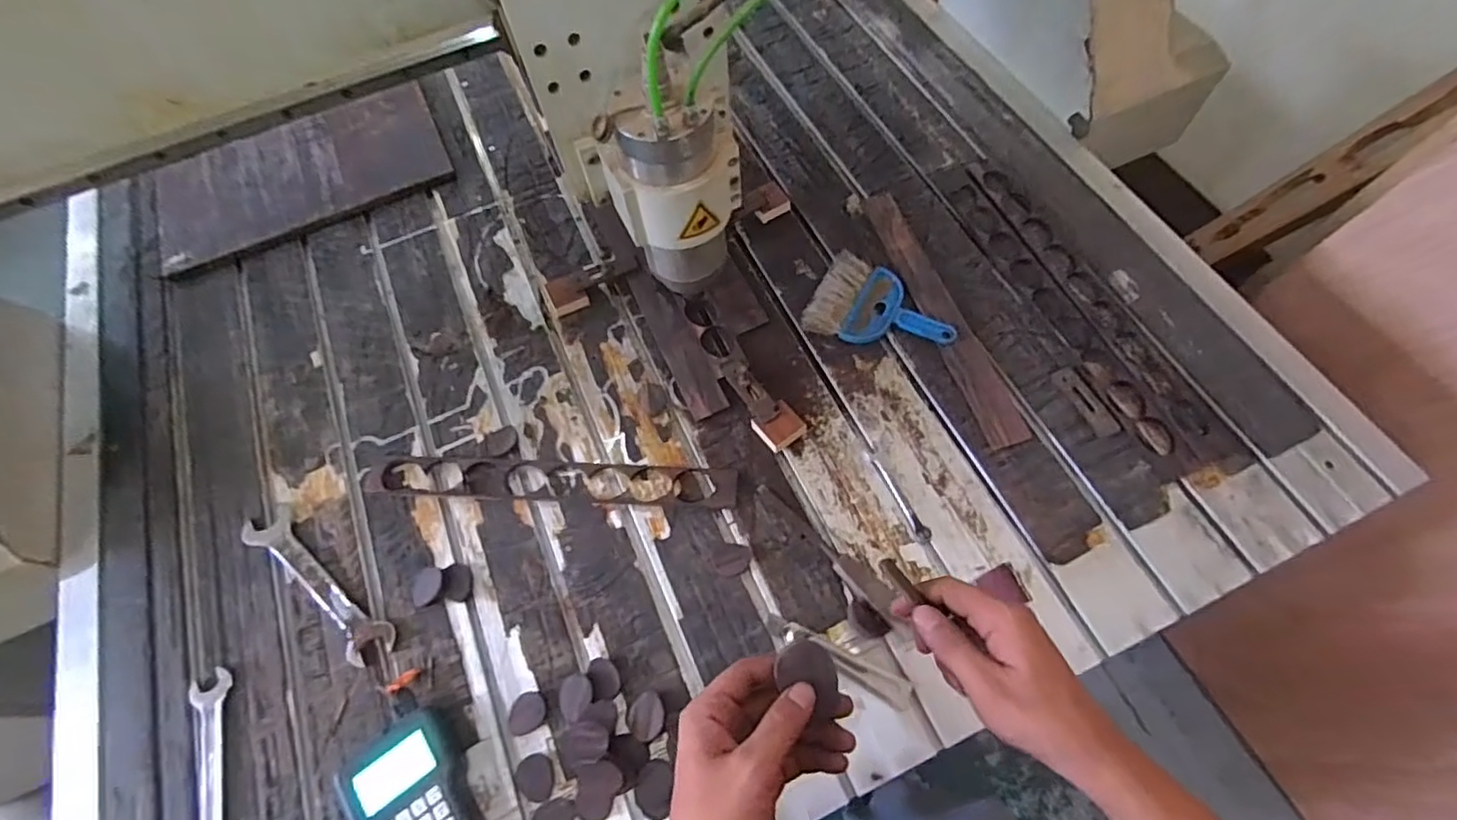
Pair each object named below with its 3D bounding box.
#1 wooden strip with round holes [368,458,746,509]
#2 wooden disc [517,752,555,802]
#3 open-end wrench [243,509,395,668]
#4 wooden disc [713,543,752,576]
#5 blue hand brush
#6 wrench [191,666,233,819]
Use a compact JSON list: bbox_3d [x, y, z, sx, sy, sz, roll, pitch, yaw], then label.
[{"bbox_3d":[-0.219,0.086,0.748,0.458,0.008,0.048,2,65,4],"label":"wooden strip with round holes"},{"bbox_3d":[-0.195,0.372,0.619,0.037,0.004,0.042,-18,65,-5],"label":"wooden disc"},{"bbox_3d":[-0.479,0.200,0.712,0.249,0.013,0.051,35,71,18],"label":"open-end wrench"},{"bbox_3d":[0.005,0.169,0.695,0.042,0.004,0.035,-15,66,-4],"label":"wooden disc"},{"bbox_3d":[0.207,-0.132,0.821,0.186,0.020,0.133,24,70,12],"label":"blue hand brush"},{"bbox_3d":[-0.534,0.368,0.633,0.036,0.008,0.189,-21,65,-7],"label":"wrench"}]

